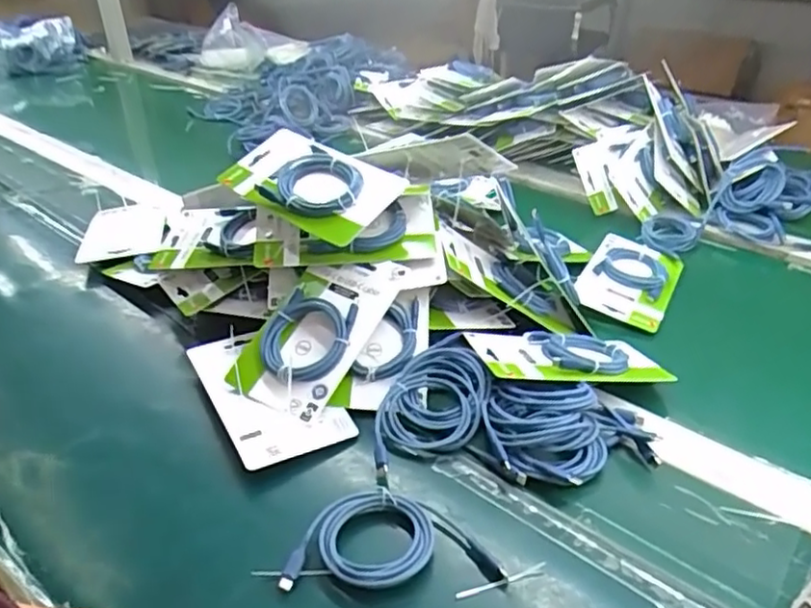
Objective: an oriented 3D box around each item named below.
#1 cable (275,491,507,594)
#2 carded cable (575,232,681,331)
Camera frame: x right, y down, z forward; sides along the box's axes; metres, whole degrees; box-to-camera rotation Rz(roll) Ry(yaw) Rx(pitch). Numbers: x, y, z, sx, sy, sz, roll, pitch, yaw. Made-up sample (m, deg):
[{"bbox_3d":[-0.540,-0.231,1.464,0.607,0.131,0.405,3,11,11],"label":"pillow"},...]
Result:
[{"bbox_3d":[-0.012,0.167,0.477,0.144,0.014,0.071,-3,32,-3],"label":"cable"},{"bbox_3d":[0.267,-0.035,0.785,0.098,0.016,0.171,15,36,24],"label":"carded cable"}]

